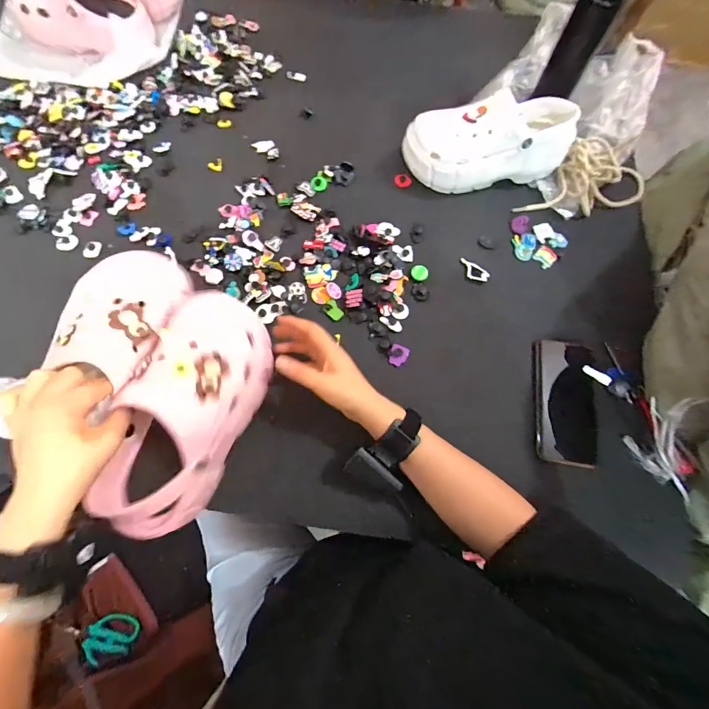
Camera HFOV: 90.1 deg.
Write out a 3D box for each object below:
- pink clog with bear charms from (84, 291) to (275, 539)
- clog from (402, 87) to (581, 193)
[{"bbox_3d":[-0.176,0.061,0.375,0.110,0.091,0.261,18,81,3],"label":"pink clog with bear charms"},{"bbox_3d":[0.203,-0.321,0.533,0.246,0.100,0.093,-1,72,-3],"label":"clog"}]

